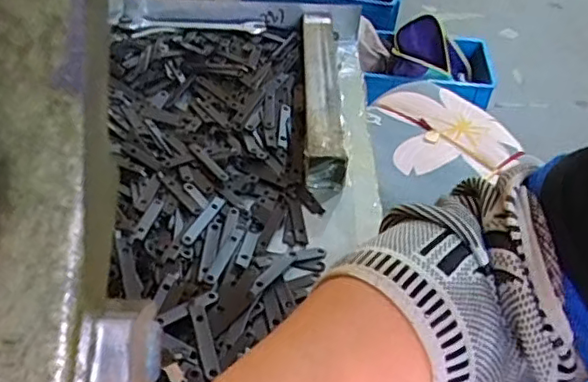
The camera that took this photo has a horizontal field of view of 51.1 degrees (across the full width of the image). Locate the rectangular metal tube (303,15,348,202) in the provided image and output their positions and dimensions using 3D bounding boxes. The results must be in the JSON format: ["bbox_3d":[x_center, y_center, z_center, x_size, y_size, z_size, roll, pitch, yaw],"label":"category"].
[{"bbox_3d":[0.024,-0.090,0.536,0.031,0.029,0.243,5,41,-3],"label":"rectangular metal tube"}]

